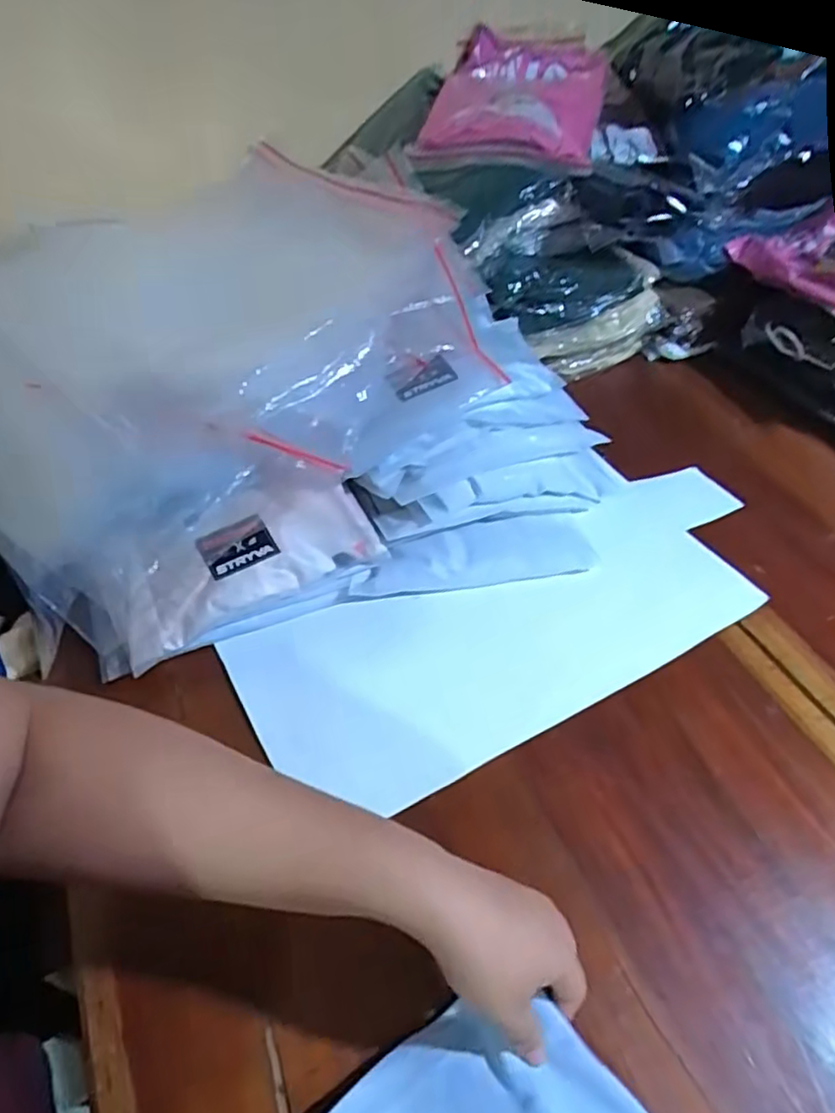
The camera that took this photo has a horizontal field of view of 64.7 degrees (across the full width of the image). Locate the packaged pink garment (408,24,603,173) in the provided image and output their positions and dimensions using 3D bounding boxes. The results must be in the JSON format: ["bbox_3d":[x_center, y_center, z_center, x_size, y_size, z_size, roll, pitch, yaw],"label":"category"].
[{"bbox_3d":[0.110,-0.515,0.748,0.188,0.075,0.273,12,48,7],"label":"packaged pink garment"}]

